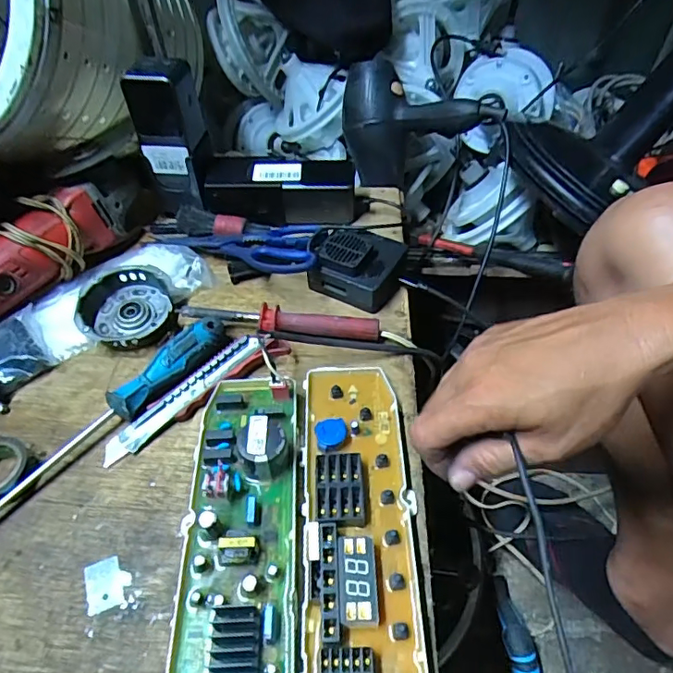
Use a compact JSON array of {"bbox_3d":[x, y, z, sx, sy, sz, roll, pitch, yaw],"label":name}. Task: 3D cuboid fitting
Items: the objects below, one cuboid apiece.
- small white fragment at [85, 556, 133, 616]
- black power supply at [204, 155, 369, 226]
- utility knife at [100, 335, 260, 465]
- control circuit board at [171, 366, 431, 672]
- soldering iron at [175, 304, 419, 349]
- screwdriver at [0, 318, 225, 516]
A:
[{"bbox_3d":[-0.152,0.163,0.348,0.027,0.004,0.033,-19,51,-14],"label":"small white fragment"},{"bbox_3d":[-0.054,-0.164,0.568,0.169,0.043,0.057,-1,49,1],"label":"black power supply"},{"bbox_3d":[-0.125,0.048,0.431,0.151,0.007,0.023,-41,59,-19],"label":"utility knife"},{"bbox_3d":[-0.022,0.159,0.317,0.147,0.033,0.339,0,51,-4],"label":"control circuit board"},{"bbox_3d":[-0.037,-0.010,0.467,0.209,0.023,0.023,1,49,3],"label":"soldering iron"},{"bbox_3d":[-0.185,0.068,0.409,0.026,0.023,0.243,36,68,28],"label":"screwdriver"}]

